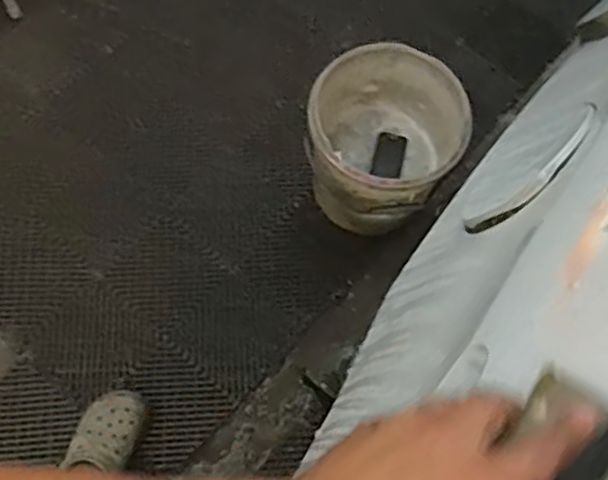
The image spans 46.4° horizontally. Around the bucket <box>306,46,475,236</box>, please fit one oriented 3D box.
[{"bbox_3d":[0.154,-0.194,1.453,0.288,0.289,0.285,1,70,-2],"label":"bucket"}]

